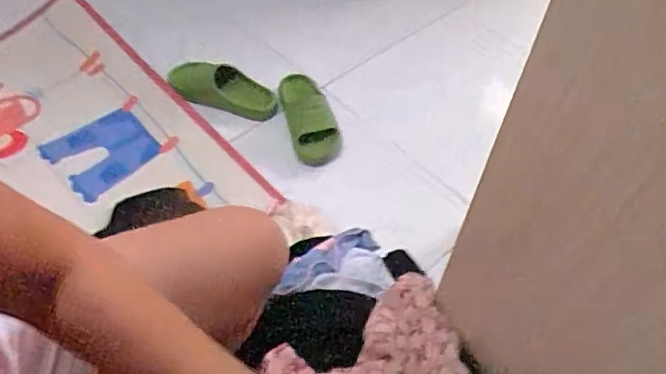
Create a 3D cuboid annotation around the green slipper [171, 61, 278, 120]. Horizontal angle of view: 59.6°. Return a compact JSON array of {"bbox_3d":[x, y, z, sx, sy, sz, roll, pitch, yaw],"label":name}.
[{"bbox_3d":[-0.243,-0.216,1.287,0.260,0.065,0.079,18,54,11],"label":"green slipper"}]

